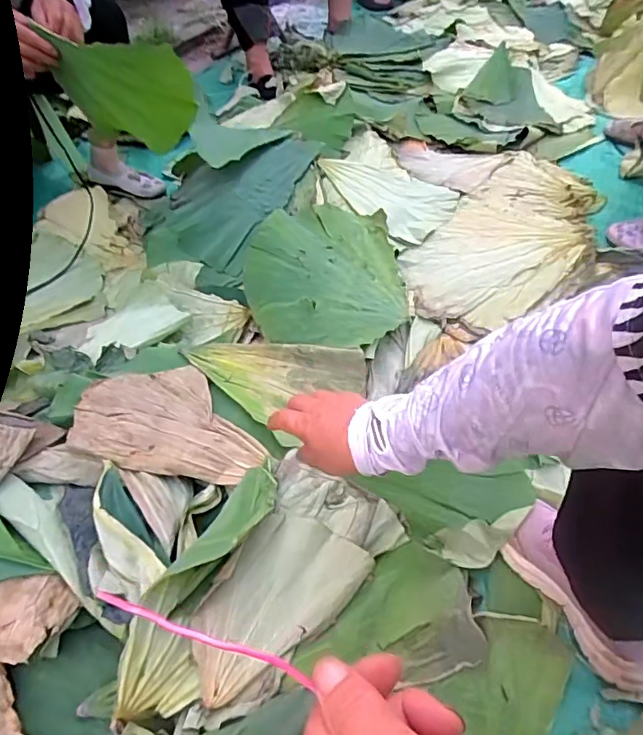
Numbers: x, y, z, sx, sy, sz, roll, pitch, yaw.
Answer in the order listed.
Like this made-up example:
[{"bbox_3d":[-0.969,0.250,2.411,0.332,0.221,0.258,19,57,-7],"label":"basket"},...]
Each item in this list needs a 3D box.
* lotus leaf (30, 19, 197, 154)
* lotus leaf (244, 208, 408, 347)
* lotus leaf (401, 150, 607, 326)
[{"bbox_3d":[-0.361,-0.504,1.013,0.249,0.268,0.014,8,74,-1],"label":"lotus leaf"},{"bbox_3d":[0.008,-0.194,0.982,0.281,0.123,0.396,-1,47,2],"label":"lotus leaf"},{"bbox_3d":[0.424,-0.306,1.142,0.316,0.040,0.691,27,53,26],"label":"lotus leaf"}]

